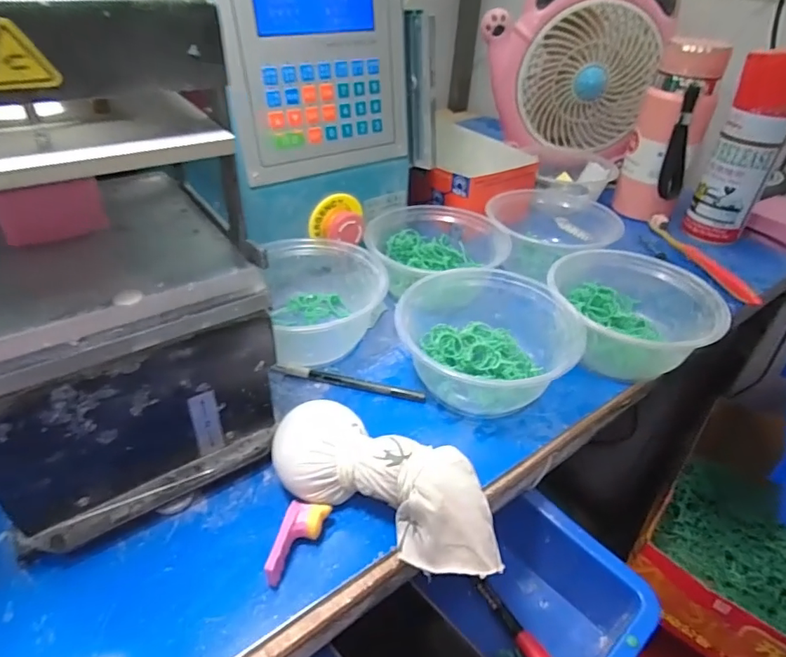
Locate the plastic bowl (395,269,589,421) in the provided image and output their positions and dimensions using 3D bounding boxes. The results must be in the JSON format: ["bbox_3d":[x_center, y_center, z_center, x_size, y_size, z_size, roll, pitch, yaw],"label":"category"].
[{"bbox_3d":[0.067,0.007,0.393,0.122,0.063,0.133,3,38,-2],"label":"plastic bowl"}]

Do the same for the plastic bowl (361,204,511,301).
[{"bbox_3d":[0.041,-0.075,0.484,0.131,0.049,0.133,3,38,-2],"label":"plastic bowl"}]

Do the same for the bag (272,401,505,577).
[{"bbox_3d":[-0.004,0.093,0.301,0.145,0.048,0.055,18,41,17],"label":"bag"}]

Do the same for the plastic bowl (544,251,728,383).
[{"bbox_3d":[0.203,-0.013,0.430,0.133,0.063,0.126,33,47,31],"label":"plastic bowl"}]

